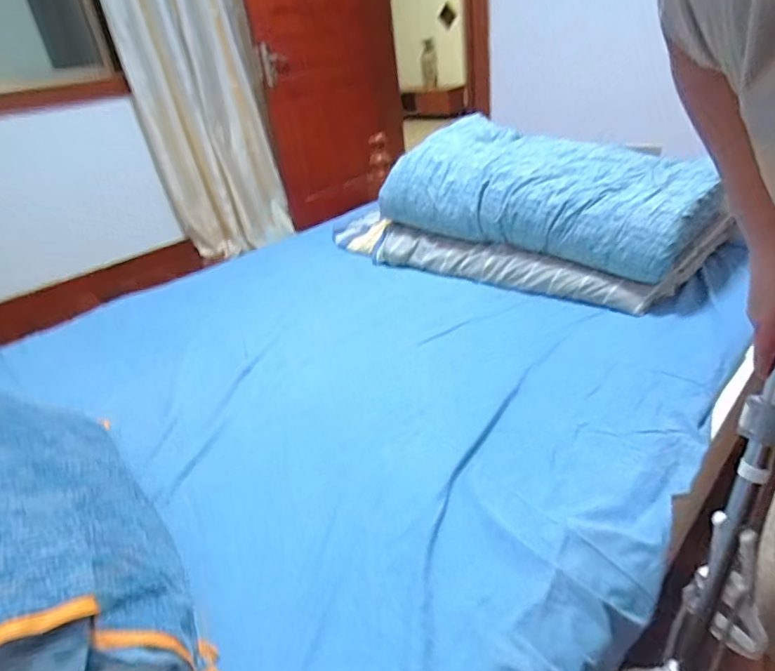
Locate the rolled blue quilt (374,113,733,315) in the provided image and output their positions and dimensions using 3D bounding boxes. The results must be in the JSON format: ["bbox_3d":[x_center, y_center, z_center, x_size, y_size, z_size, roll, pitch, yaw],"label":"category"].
[{"bbox_3d":[0.402,-0.374,1.446,0.880,0.312,0.486,18,39,37],"label":"rolled blue quilt"}]

